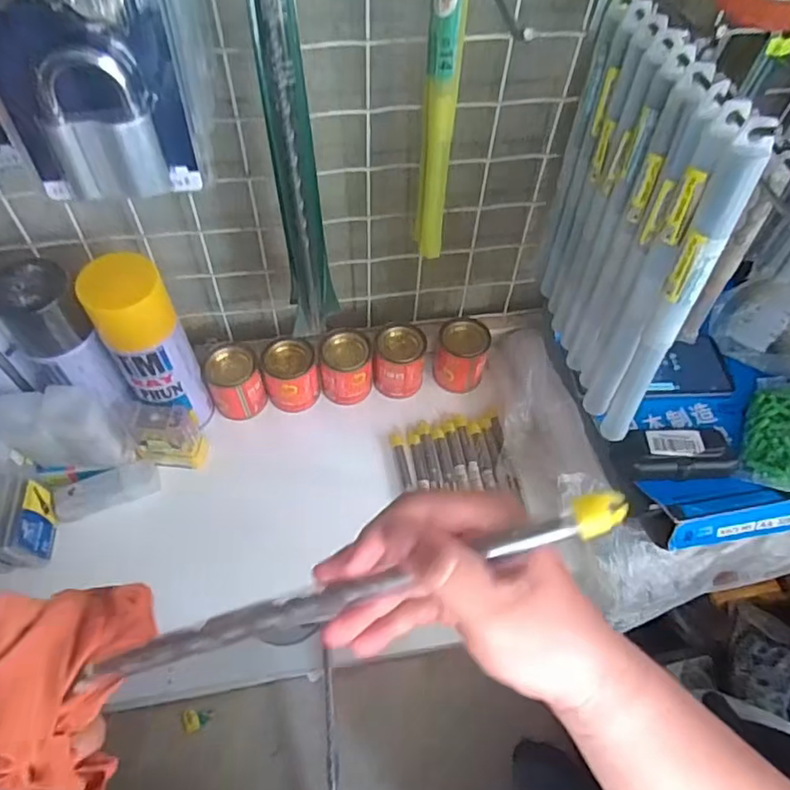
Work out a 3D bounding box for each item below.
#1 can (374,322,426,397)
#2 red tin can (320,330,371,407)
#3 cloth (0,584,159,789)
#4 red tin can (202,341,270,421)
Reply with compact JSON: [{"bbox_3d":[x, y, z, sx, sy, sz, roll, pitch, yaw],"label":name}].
[{"bbox_3d":[0.006,-0.035,0.636,0.051,0.068,0.050,0,53,-1],"label":"can"},{"bbox_3d":[-0.052,-0.028,0.628,0.052,0.072,0.049,0,53,-1],"label":"red tin can"},{"bbox_3d":[-0.175,0.158,0.318,0.073,0.077,0.097,-12,54,-10],"label":"cloth"},{"bbox_3d":[-0.167,-0.013,0.610,0.052,0.064,0.050,0,53,-1],"label":"red tin can"}]

